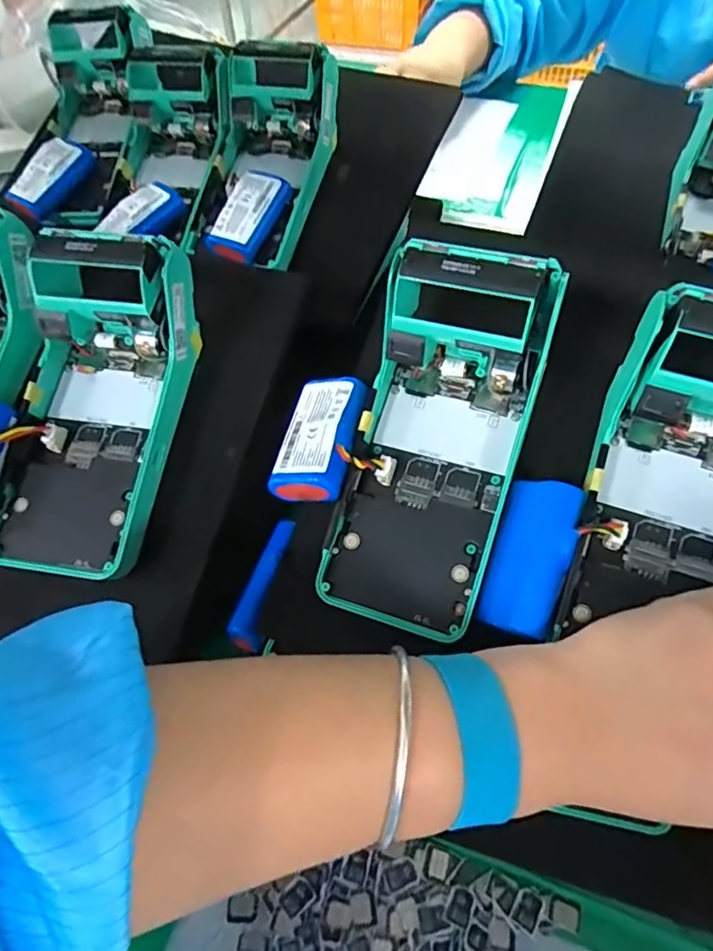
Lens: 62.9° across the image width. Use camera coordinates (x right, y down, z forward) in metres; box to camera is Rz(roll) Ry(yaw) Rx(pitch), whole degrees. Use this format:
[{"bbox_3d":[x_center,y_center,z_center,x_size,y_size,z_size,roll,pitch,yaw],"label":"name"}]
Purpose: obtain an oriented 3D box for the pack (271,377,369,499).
[{"bbox_3d":[-0.017,-0.020,0.288,0.034,0.014,0.069,11,57,8],"label":"pack"}]

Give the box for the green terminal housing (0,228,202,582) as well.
[{"bbox_3d":[-0.137,-0.036,0.309,0.082,0.054,0.173,11,87,8],"label":"green terminal housing"}]

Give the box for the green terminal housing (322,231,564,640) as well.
[{"bbox_3d":[0.036,-0.015,0.272,0.086,0.052,0.171,15,91,11],"label":"green terminal housing"}]

